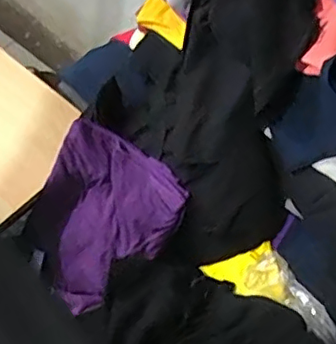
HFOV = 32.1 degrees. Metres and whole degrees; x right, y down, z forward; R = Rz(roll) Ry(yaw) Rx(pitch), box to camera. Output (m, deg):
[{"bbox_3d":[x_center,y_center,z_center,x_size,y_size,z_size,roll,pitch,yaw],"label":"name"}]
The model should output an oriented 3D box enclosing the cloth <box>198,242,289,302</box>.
[{"bbox_3d":[0.128,0.168,0.931,0.114,0.037,0.099,-21,60,-8],"label":"cloth"}]

